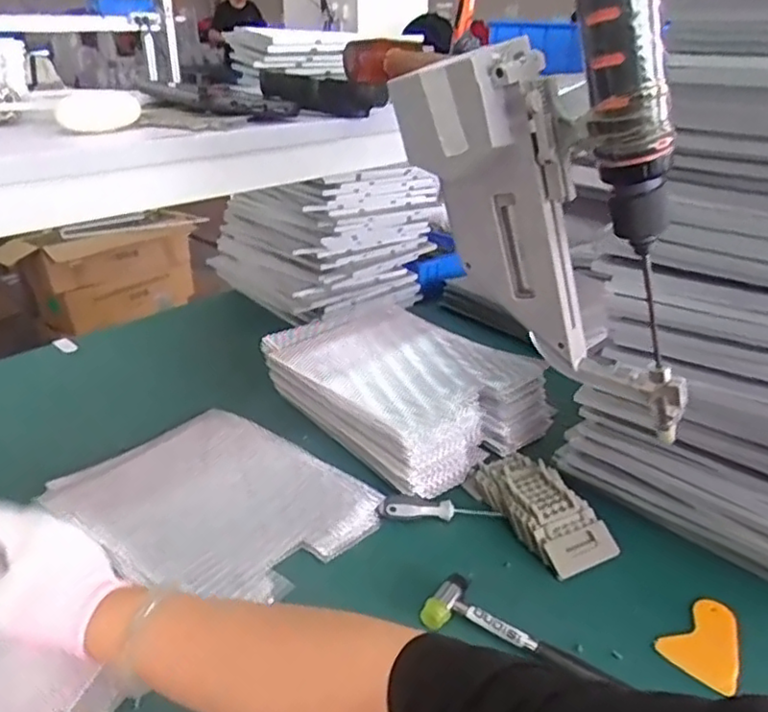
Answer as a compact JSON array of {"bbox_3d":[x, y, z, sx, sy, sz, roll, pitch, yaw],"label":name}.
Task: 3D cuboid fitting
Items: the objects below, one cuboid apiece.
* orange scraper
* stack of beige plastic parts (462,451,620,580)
[{"bbox_3d":[0.316,0.275,0.630,0.067,0.014,0.102,22,34,37],"label":"orange scraper"},{"bbox_3d":[0.187,0.179,0.772,0.091,0.037,0.182,-13,29,-25],"label":"stack of beige plastic parts"}]

